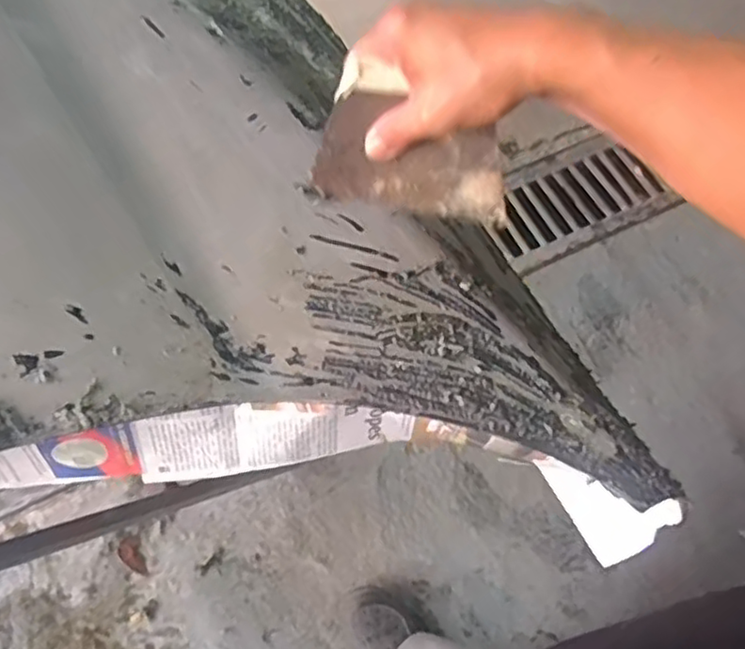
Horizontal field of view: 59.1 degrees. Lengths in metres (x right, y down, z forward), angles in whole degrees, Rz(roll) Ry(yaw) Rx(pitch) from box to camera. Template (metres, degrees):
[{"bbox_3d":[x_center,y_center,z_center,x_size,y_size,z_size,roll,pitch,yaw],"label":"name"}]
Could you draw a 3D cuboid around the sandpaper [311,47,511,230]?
[{"bbox_3d":[0.032,-0.118,0.440,0.132,0.095,0.009,12,41,-1],"label":"sandpaper"}]

